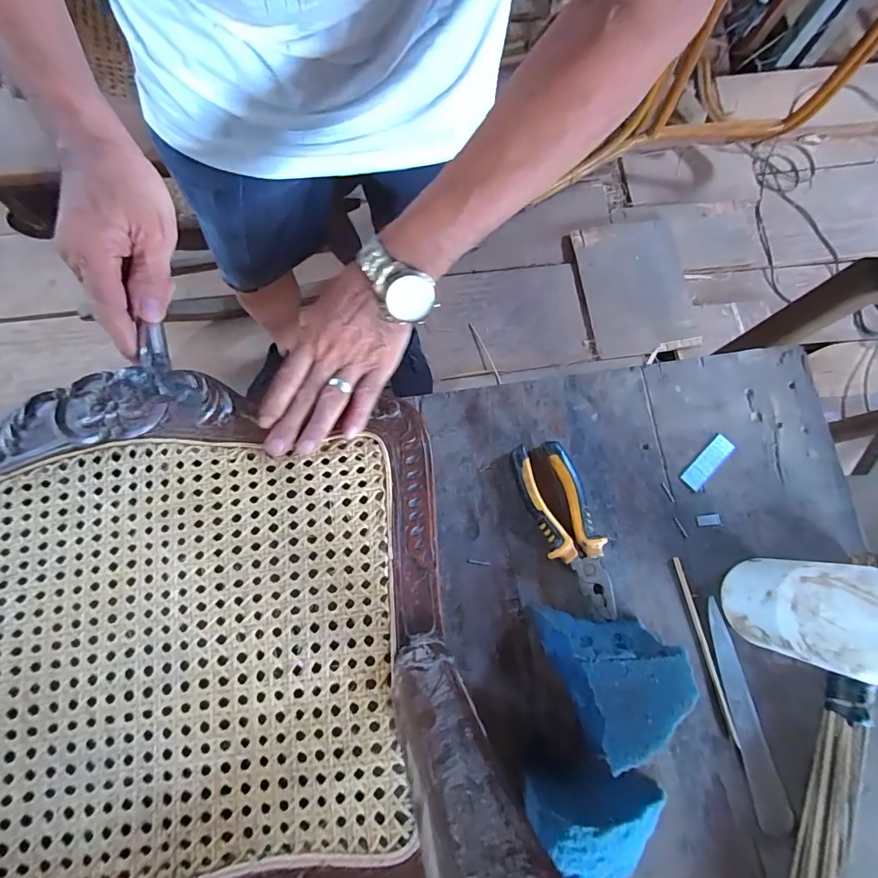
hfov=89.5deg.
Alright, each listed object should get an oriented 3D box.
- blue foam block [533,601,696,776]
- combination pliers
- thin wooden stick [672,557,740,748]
[{"bbox_3d":[0.145,0.186,0.362,0.095,0.051,0.114,-18,79,-5],"label":"blue foam block"},{"bbox_3d":[0.116,0.079,0.397,0.051,0.022,0.160,-22,76,-7],"label":"combination pliers"},{"bbox_3d":[0.234,0.183,0.387,0.006,0.006,0.156,-13,81,-4],"label":"thin wooden stick"}]

